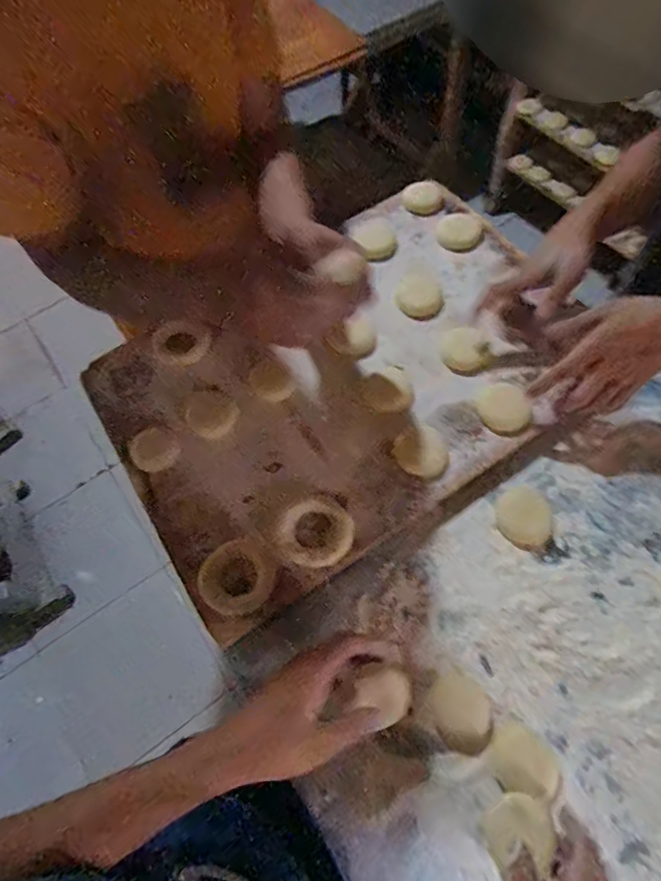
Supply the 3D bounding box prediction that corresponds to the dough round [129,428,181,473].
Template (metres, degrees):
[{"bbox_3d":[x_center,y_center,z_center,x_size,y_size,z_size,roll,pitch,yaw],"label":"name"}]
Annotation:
[{"bbox_3d":[-0.212,0.010,0.611,0.054,0.008,0.054,-1,64,2],"label":"dough round"}]

